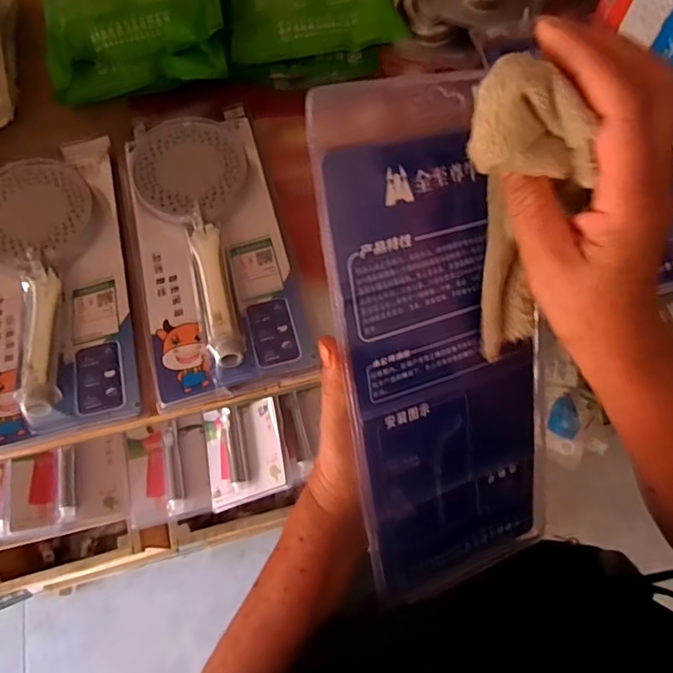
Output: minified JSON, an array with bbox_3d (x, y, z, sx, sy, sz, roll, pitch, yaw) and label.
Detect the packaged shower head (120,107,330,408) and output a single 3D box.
[{"bbox_3d":[-0.114,-0.085,0.441,0.131,0.040,0.276,-16,68,-4],"label":"packaged shower head"}]

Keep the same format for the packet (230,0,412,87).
[{"bbox_3d":[-0.033,-0.405,0.564,0.182,0.058,0.268,-7,68,-1],"label":"packet"}]

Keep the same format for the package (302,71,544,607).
[{"bbox_3d":[0.070,0.021,0.305,0.137,0.033,0.318,-17,112,-20],"label":"package"}]

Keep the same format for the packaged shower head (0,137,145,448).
[{"bbox_3d":[-0.258,-0.059,0.442,0.133,0.043,0.300,-16,68,-5],"label":"packaged shower head"}]

